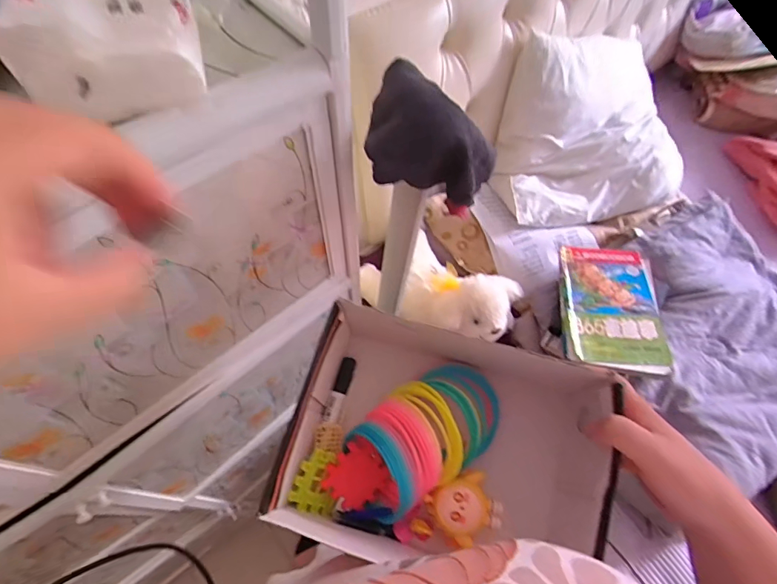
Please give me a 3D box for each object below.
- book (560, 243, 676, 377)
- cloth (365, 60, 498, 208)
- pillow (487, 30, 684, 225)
[{"bbox_3d":[0.399,0.023,0.758,0.165,0.030,0.242,4,60,-1],"label":"book"},{"bbox_3d":[0.040,-0.144,0.380,0.122,0.073,0.111,3,60,-2],"label":"cloth"},{"bbox_3d":[0.441,-0.384,0.896,0.416,0.230,0.415,-6,61,-7],"label":"pillow"}]

